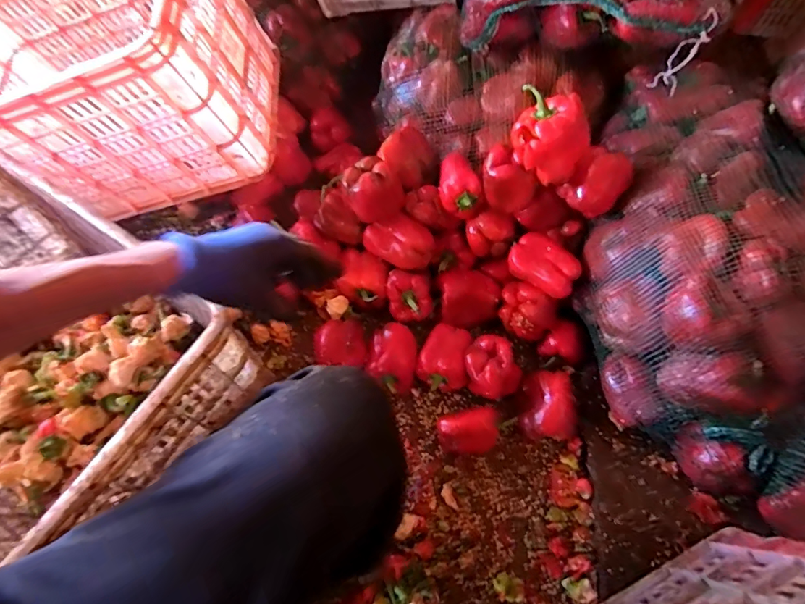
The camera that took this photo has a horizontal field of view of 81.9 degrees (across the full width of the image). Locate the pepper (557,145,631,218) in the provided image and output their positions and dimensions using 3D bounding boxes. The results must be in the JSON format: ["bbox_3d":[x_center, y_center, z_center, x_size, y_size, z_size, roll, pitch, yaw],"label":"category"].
[{"bbox_3d":[0.296,-0.181,0.709,0.078,0.068,0.076,0,64,-1],"label":"pepper"}]

